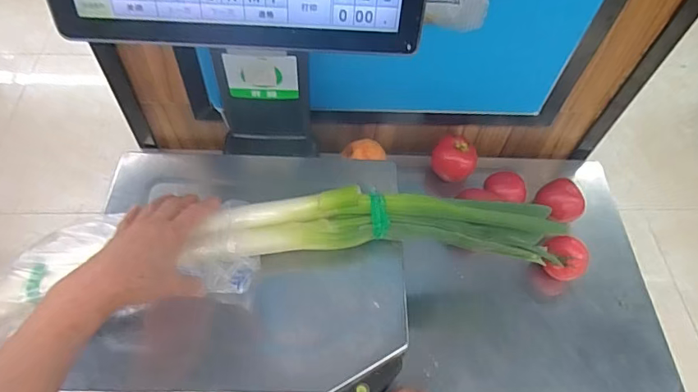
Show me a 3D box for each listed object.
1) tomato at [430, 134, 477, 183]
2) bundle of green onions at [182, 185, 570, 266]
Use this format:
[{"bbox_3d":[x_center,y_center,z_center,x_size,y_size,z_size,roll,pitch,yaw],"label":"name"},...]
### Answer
[{"bbox_3d":[0.173,-0.060,0.783,0.072,0.077,0.075,2,57,-3],"label":"tomato"},{"bbox_3d":[0.050,0.035,0.537,0.419,0.038,0.077,0,60,-10],"label":"bundle of green onions"}]

